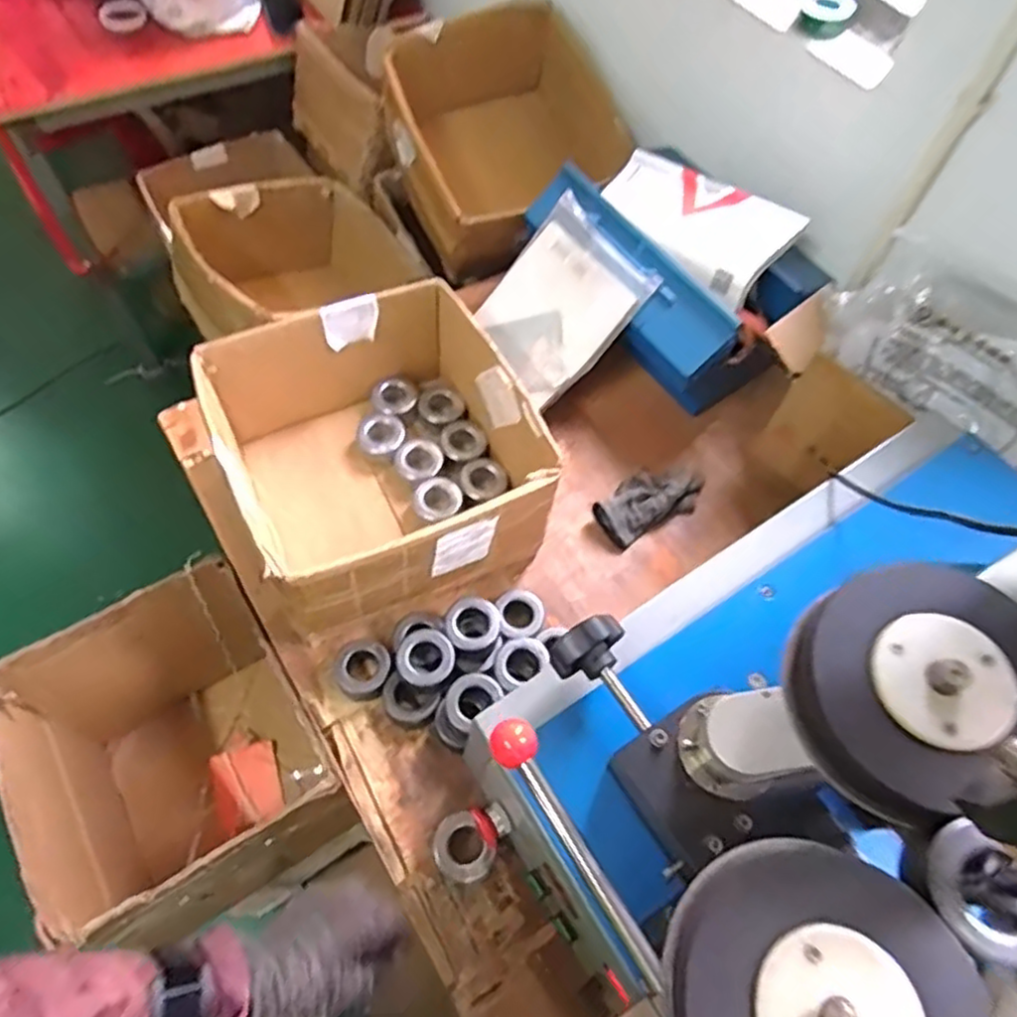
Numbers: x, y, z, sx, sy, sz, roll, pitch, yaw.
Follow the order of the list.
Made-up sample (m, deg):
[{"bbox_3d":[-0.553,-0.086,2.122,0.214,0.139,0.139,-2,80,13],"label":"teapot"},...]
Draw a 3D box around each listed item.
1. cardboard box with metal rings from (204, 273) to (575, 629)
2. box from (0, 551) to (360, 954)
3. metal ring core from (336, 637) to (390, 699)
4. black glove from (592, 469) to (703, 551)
[{"bbox_3d":[-0.149,-0.061,0.828,0.330,0.181,0.330,-21,64,-15],"label":"cardboard box with metal rings"},{"bbox_3d":[-0.398,0.312,0.880,0.298,0.313,0.326,-30,66,-19],"label":"box"},{"bbox_3d":[-0.163,0.174,0.769,0.060,0.035,0.065,2,60,-3],"label":"metal ring core"},{"bbox_3d":[0.187,-0.015,0.909,0.158,0.034,0.077,-27,66,-18],"label":"black glove"}]

